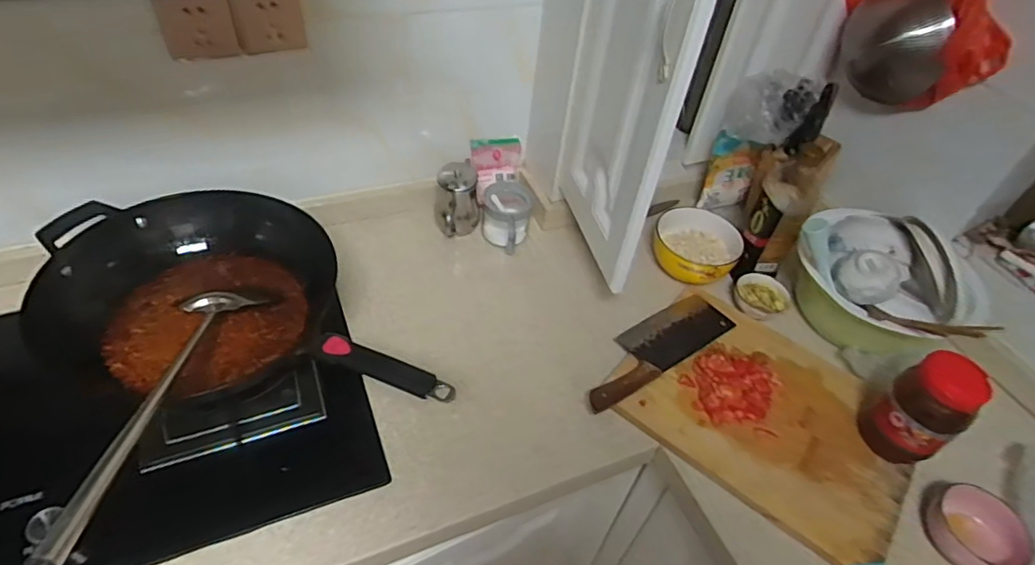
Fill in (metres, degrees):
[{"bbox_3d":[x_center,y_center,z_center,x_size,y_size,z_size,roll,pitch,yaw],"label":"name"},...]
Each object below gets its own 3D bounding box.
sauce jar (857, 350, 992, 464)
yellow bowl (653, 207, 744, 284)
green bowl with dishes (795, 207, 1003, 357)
[{"bbox_3d":[0.538,0.174,0.787,0.084,0.171,0.095,-25,54,-27],"label":"sauce jar"},{"bbox_3d":[0.323,-0.063,1.069,0.150,0.069,0.141,4,46,-4],"label":"yellow bowl"},{"bbox_3d":[0.589,0.001,0.966,0.247,0.185,0.242,4,46,-4],"label":"green bowl with dishes"}]

